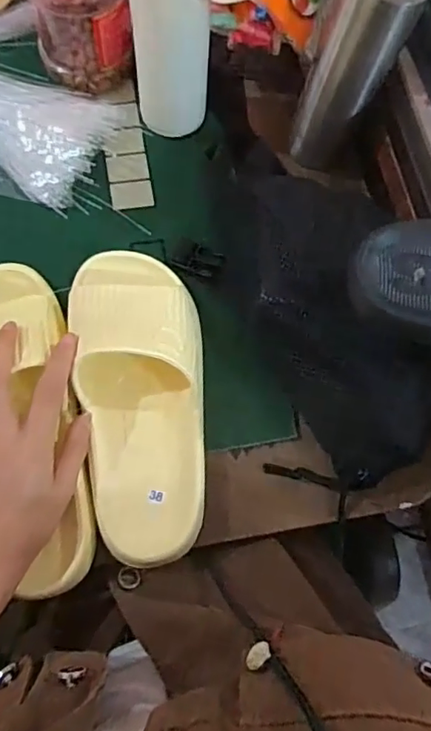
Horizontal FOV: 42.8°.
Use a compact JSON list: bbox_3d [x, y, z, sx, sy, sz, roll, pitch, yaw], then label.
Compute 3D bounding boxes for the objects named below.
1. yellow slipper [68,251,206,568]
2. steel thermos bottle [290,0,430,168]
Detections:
[{"bbox_3d":[-0.055,0.017,0.424,0.095,0.061,0.249,-9,72,-5],"label":"yellow slipper"},{"bbox_3d":[0.116,-0.251,0.442,0.072,0.219,0.057,25,72,6],"label":"steel thermos bottle"}]

